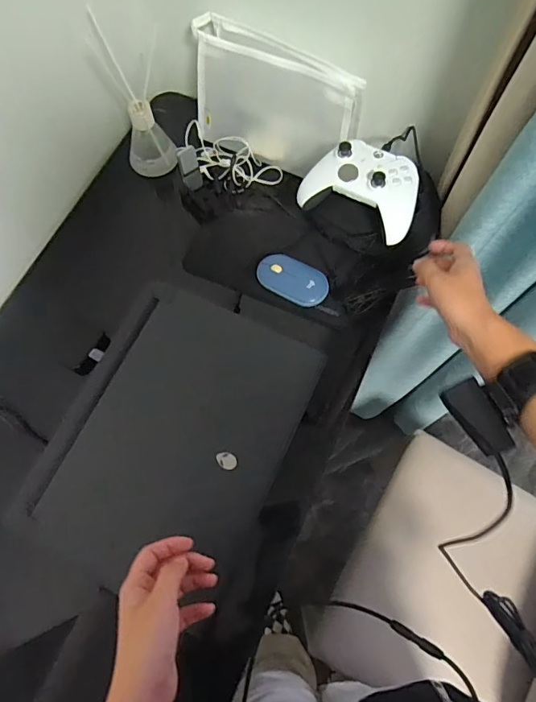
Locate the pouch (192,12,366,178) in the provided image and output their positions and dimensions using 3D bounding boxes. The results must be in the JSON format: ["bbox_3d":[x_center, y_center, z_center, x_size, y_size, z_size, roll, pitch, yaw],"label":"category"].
[{"bbox_3d":[0.005,-0.346,0.670,0.244,0.179,0.051,24,60,7],"label":"pouch"}]

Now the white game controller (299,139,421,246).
[{"bbox_3d":[0.123,-0.206,0.599,0.152,0.071,0.092,31,72,10],"label":"white game controller"}]

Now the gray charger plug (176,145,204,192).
[{"bbox_3d":[-0.113,-0.264,0.666,0.028,0.057,0.014,-15,32,-6],"label":"gray charger plug"}]

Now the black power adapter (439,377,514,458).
[{"bbox_3d":[0.185,0.057,0.404,0.032,0.020,0.067,-39,67,22],"label":"black power adapter"}]

